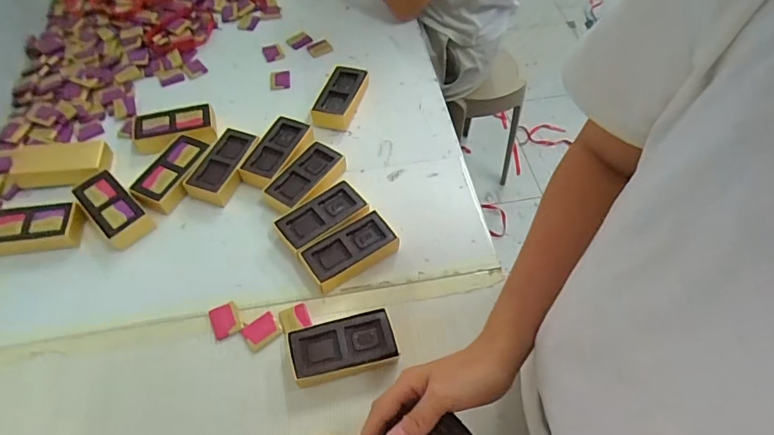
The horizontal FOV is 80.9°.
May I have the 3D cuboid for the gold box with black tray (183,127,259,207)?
[{"bbox_3d":[-0.230,-0.074,0.647,0.055,0.037,0.114,16,59,10],"label":"gold box with black tray"}]

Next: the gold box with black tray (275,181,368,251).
[{"bbox_3d":[-0.085,0.002,0.599,0.109,0.034,0.062,-30,62,-18],"label":"gold box with black tray"}]

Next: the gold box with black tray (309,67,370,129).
[{"bbox_3d":[-0.074,-0.189,0.716,0.061,0.033,0.115,17,59,10],"label":"gold box with black tray"}]

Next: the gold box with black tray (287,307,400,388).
[{"bbox_3d":[-0.050,0.146,0.509,0.114,0.032,0.058,-14,58,-9],"label":"gold box with black tray"}]

